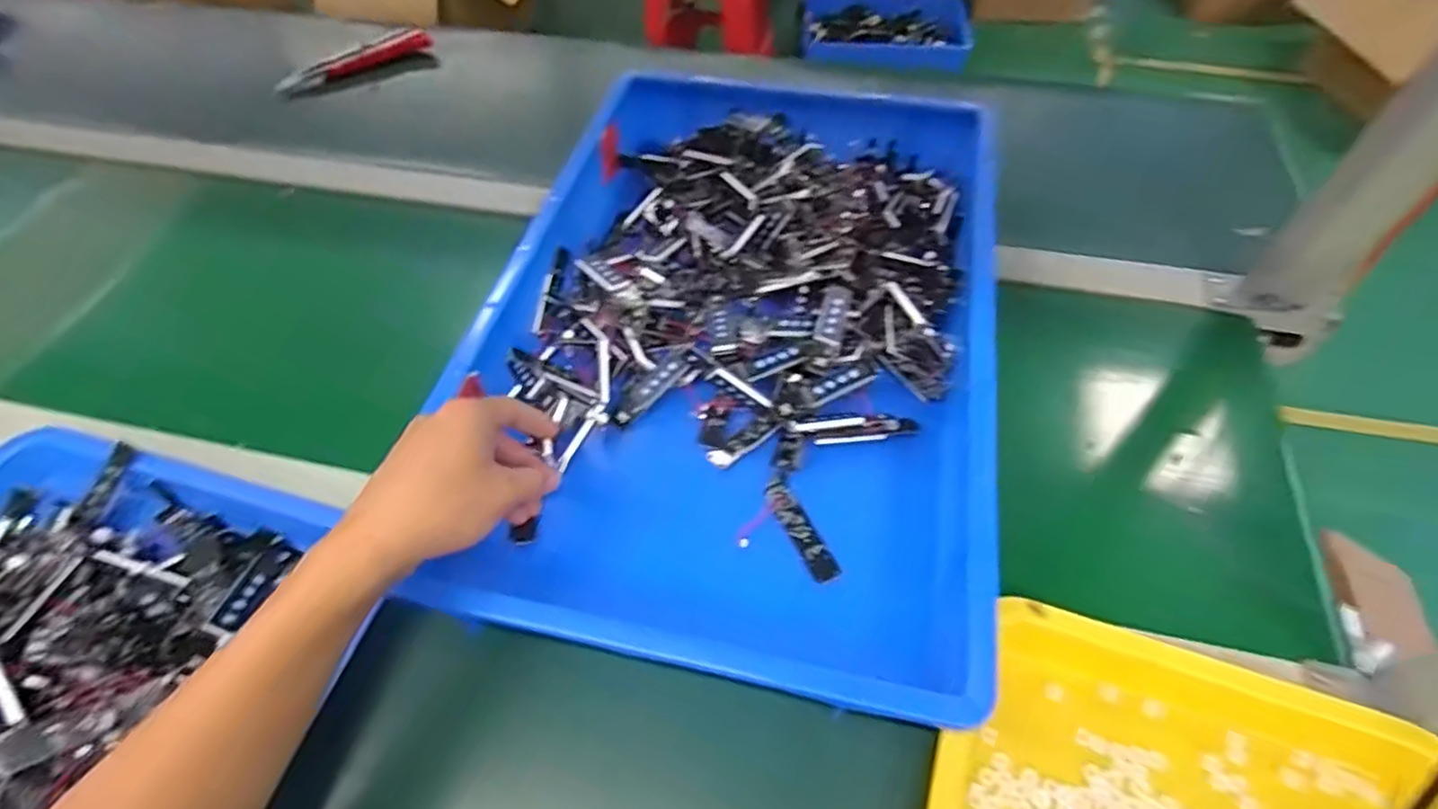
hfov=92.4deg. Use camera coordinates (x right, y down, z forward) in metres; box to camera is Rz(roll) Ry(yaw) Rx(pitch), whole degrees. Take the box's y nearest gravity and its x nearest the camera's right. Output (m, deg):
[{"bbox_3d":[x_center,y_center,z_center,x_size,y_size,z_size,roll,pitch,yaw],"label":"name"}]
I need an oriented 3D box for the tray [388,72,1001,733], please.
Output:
[{"bbox_3d":[0.023,-0.073,0.549,0.351,0.089,0.529,10,55,8],"label":"tray"}]

